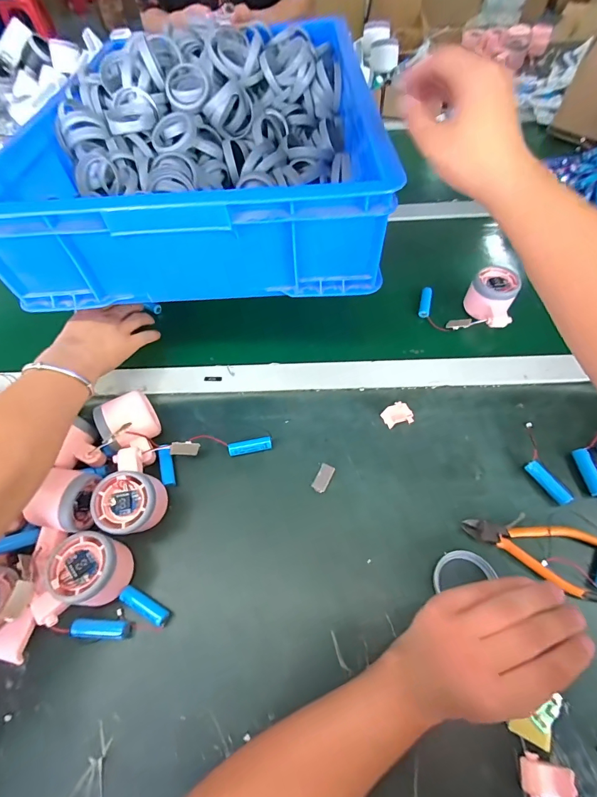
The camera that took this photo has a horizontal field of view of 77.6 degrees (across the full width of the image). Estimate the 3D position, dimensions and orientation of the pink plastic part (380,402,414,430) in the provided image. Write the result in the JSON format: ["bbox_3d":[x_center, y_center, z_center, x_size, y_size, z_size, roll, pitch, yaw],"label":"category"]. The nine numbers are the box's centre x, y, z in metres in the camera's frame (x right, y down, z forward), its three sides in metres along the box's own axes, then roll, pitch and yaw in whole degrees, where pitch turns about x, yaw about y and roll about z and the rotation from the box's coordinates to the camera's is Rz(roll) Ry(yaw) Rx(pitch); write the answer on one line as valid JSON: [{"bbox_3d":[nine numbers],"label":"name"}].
[{"bbox_3d":[0.119,0.021,0.442,0.034,0.009,0.029,-24,61,-11],"label":"pink plastic part"}]

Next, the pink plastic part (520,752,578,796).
[{"bbox_3d":[0.183,0.283,0.273,0.032,0.013,0.028,9,60,9],"label":"pink plastic part"}]

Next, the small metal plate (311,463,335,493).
[{"bbox_3d":[0.027,0.087,0.408,0.017,0.004,0.032,14,57,26],"label":"small metal plate"}]

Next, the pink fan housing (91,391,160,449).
[{"bbox_3d":[-0.189,0.030,0.422,0.056,0.055,0.047,-28,61,-13],"label":"pink fan housing"}]

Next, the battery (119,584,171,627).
[{"bbox_3d":[-0.144,0.194,0.348,0.051,0.015,0.013,24,63,17],"label":"battery"}]

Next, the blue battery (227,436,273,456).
[{"bbox_3d":[-0.055,0.056,0.425,0.049,0.012,0.014,-10,59,-3],"label":"blue battery"}]

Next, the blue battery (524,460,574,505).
[{"bbox_3d":[0.265,0.088,0.393,0.015,0.011,0.050,-26,61,-12],"label":"blue battery"}]

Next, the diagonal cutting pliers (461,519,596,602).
[{"bbox_3d":[0.225,0.144,0.358,0.124,0.009,0.060,15,61,12],"label":"diagonal cutting pliers"}]

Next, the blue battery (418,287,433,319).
[{"bbox_3d":[0.185,-0.139,0.541,0.016,0.017,0.056,11,60,10],"label":"blue battery"}]

